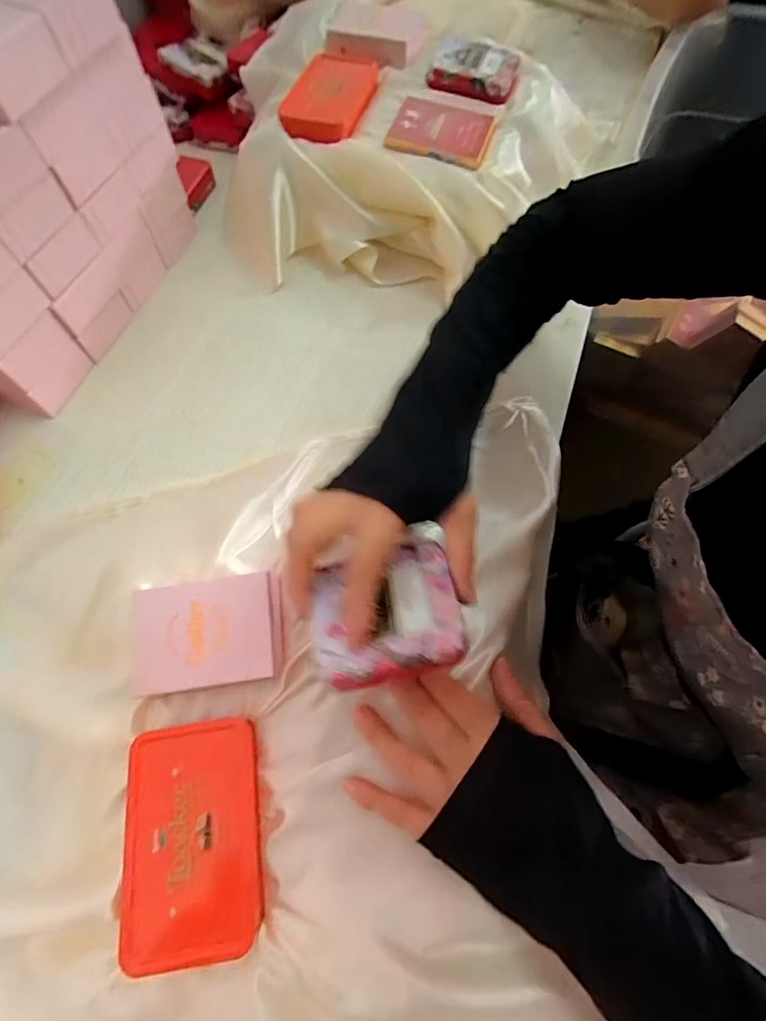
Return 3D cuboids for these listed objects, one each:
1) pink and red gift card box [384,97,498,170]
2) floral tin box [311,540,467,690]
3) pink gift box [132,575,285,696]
[{"bbox_3d":[0.057,-0.370,0.453,0.095,0.015,0.079,18,68,8],"label":"pink and red gift card box"},{"bbox_3d":[0.000,0.057,0.262,0.082,0.022,0.070,-11,67,-4],"label":"floral tin box"},{"bbox_3d":[-0.111,0.079,0.299,0.090,0.019,0.065,-7,67,-3],"label":"pink gift box"}]

